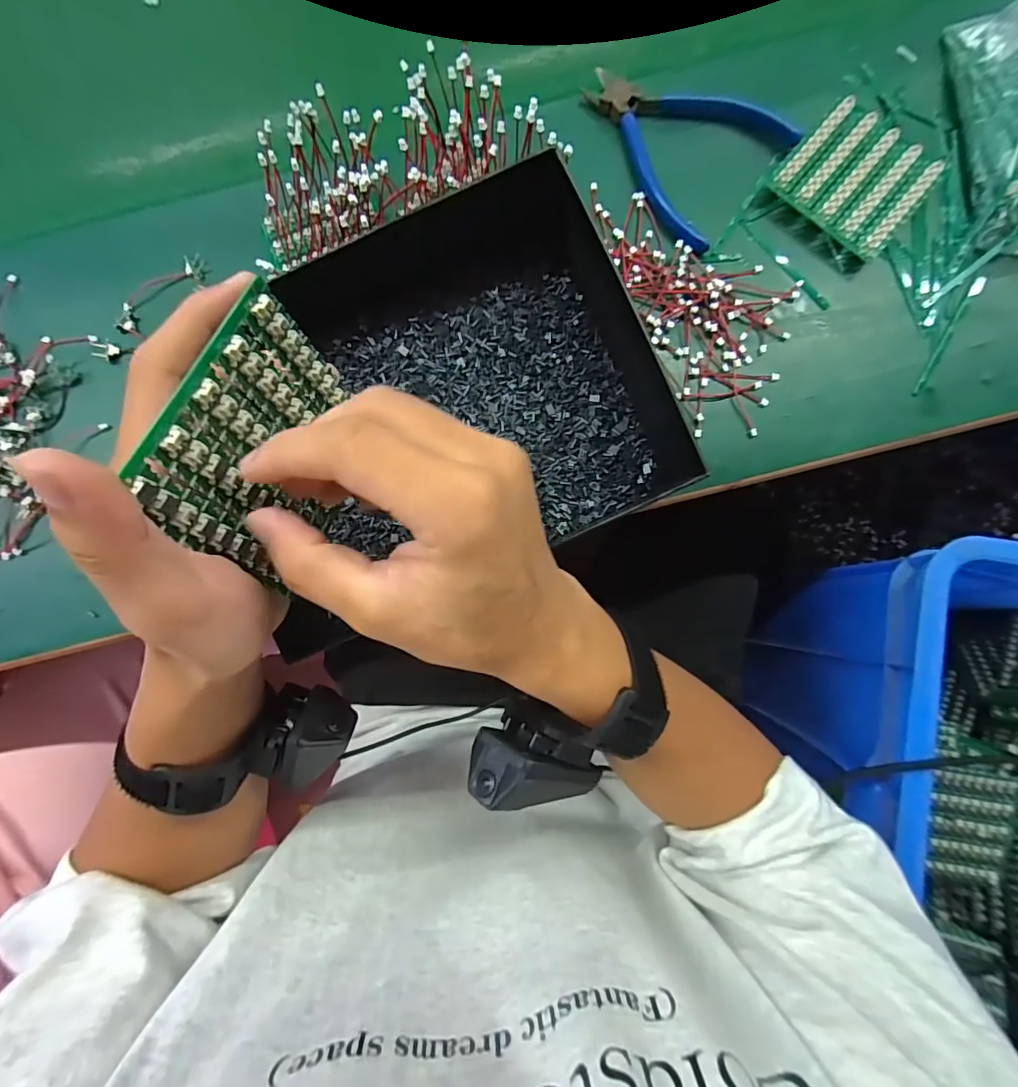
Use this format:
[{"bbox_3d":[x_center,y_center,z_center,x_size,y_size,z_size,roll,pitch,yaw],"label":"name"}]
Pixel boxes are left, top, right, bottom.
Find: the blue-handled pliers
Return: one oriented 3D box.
[{"bbox_3d":[0.110,-0.275,0.335,0.134,0.009,0.100,42,88,6],"label":"blue-handled pliers"}]

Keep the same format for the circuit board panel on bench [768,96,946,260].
[{"bbox_3d":[0.231,-0.244,0.329,0.084,0.015,0.082,41,88,6],"label":"circuit board panel on bench"}]

